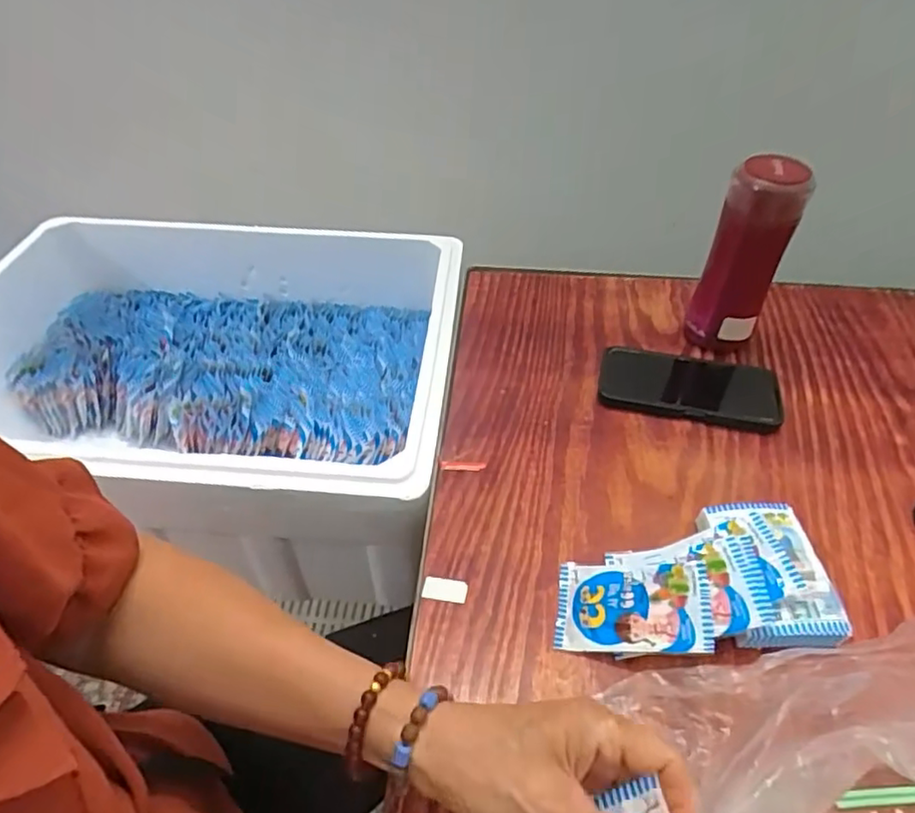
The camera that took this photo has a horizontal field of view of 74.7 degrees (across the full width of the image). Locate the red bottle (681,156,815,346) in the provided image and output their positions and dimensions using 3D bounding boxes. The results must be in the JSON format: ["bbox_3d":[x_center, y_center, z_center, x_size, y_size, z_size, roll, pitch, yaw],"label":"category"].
[{"bbox_3d":[0.274,-0.137,0.581,0.059,0.190,0.050,-7,44,-6],"label":"red bottle"}]

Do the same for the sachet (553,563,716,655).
[{"bbox_3d":[0.122,0.140,0.421,0.103,0.012,0.065,-7,44,22],"label":"sachet"}]

